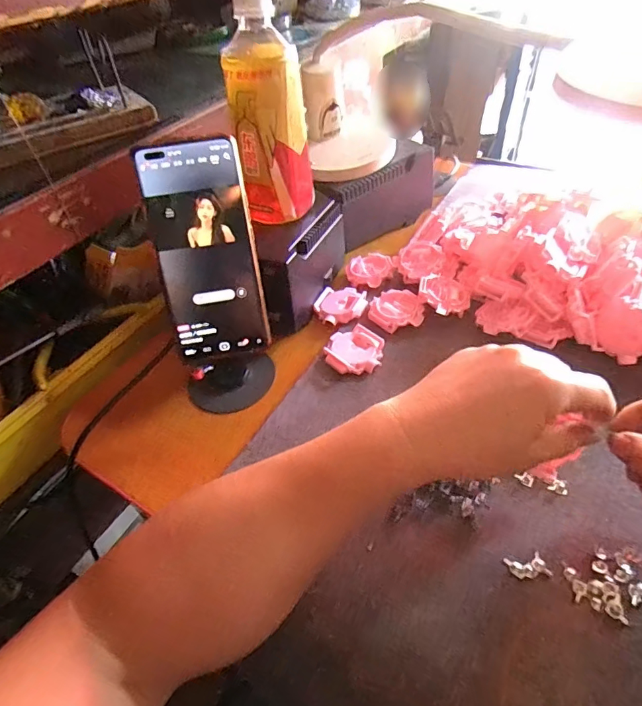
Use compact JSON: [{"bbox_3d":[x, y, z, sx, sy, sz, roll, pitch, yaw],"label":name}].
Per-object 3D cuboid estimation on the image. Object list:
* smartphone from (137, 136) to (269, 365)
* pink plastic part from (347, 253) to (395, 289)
[{"bbox_3d":[-0.088,-0.075,0.346,0.070,0.165,0.008,-9,17,-6],"label":"smartphone"},{"bbox_3d":[0.056,-0.096,0.508,0.050,0.011,0.050,-3,46,3],"label":"pink plastic part"}]

